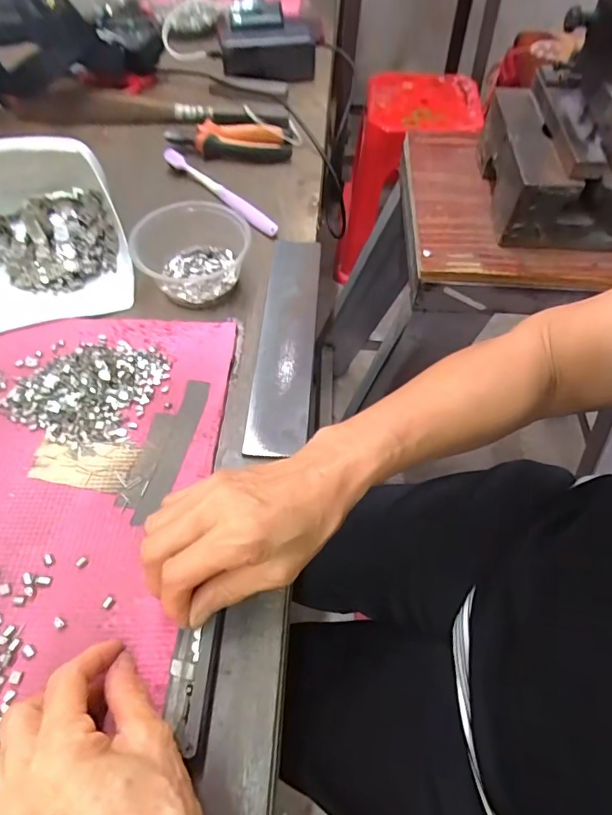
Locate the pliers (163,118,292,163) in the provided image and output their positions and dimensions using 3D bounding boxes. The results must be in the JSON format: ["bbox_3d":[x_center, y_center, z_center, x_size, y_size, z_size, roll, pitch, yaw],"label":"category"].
[{"bbox_3d":[-0.094,-0.329,0.577,0.148,0.020,0.048,-1,58,0],"label":"pliers"}]

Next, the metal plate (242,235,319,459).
[{"bbox_3d":[-0.017,-0.067,0.430,0.050,0.006,0.242,-1,59,10],"label":"metal plate"}]

